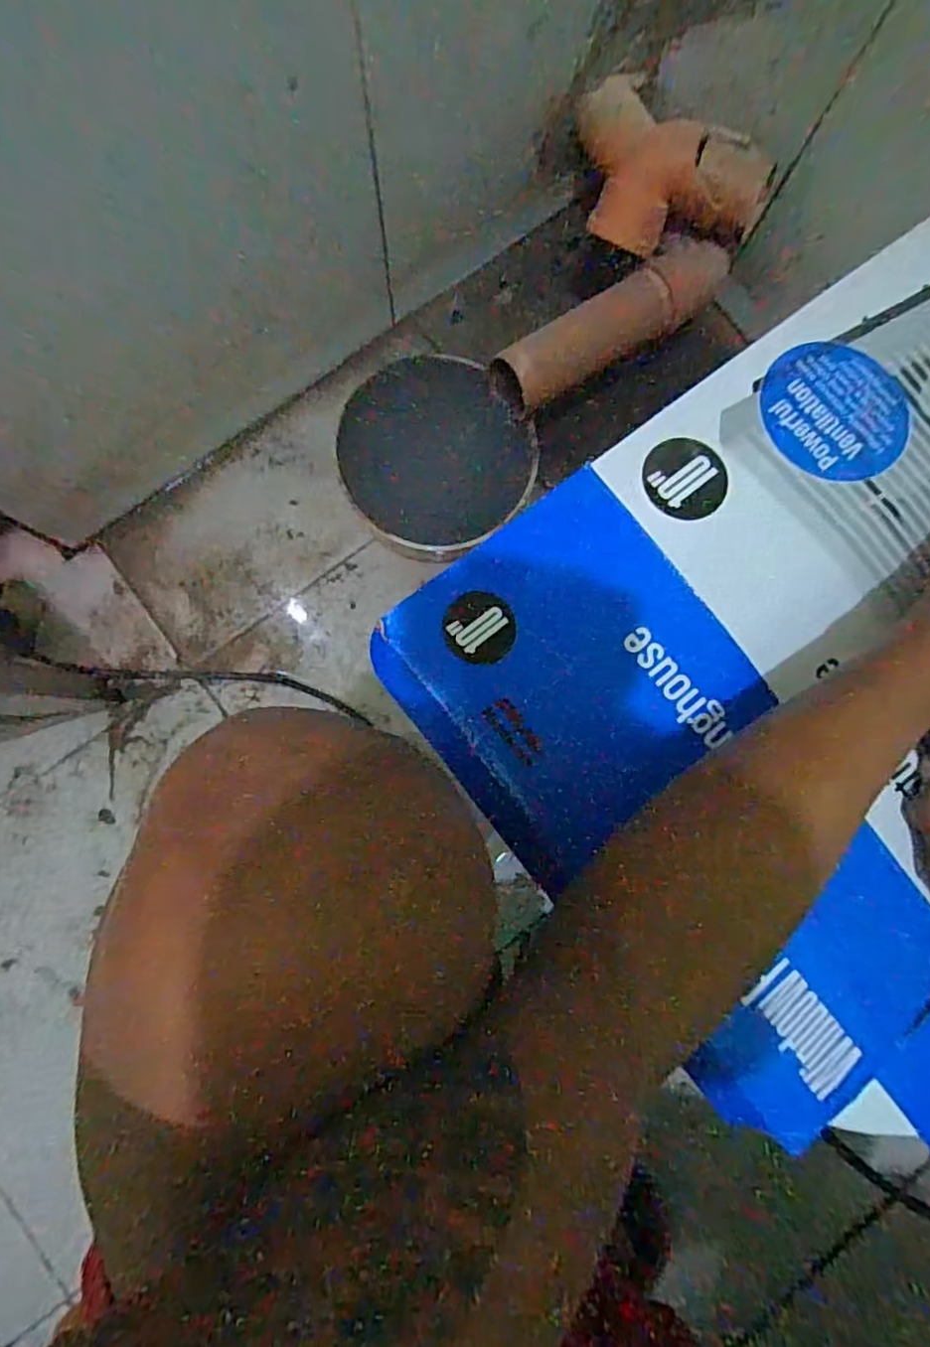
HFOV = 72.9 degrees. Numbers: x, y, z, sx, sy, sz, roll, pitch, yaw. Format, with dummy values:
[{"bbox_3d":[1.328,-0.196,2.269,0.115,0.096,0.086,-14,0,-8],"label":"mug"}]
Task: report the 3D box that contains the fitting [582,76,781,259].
[{"bbox_3d":[0.166,-0.407,0.527,0.151,0.077,0.063,25,82,0],"label":"fitting"}]

